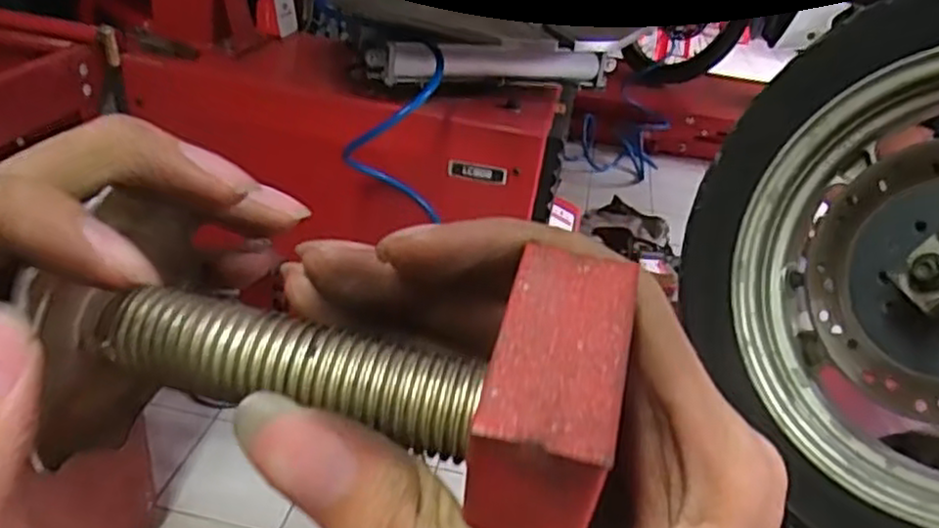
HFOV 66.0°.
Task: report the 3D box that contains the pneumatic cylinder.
[{"bbox_3d":[0.055,-0.344,1.246,0.449,0.063,0.056,-5,34,-19],"label":"pneumatic cylinder"}]

